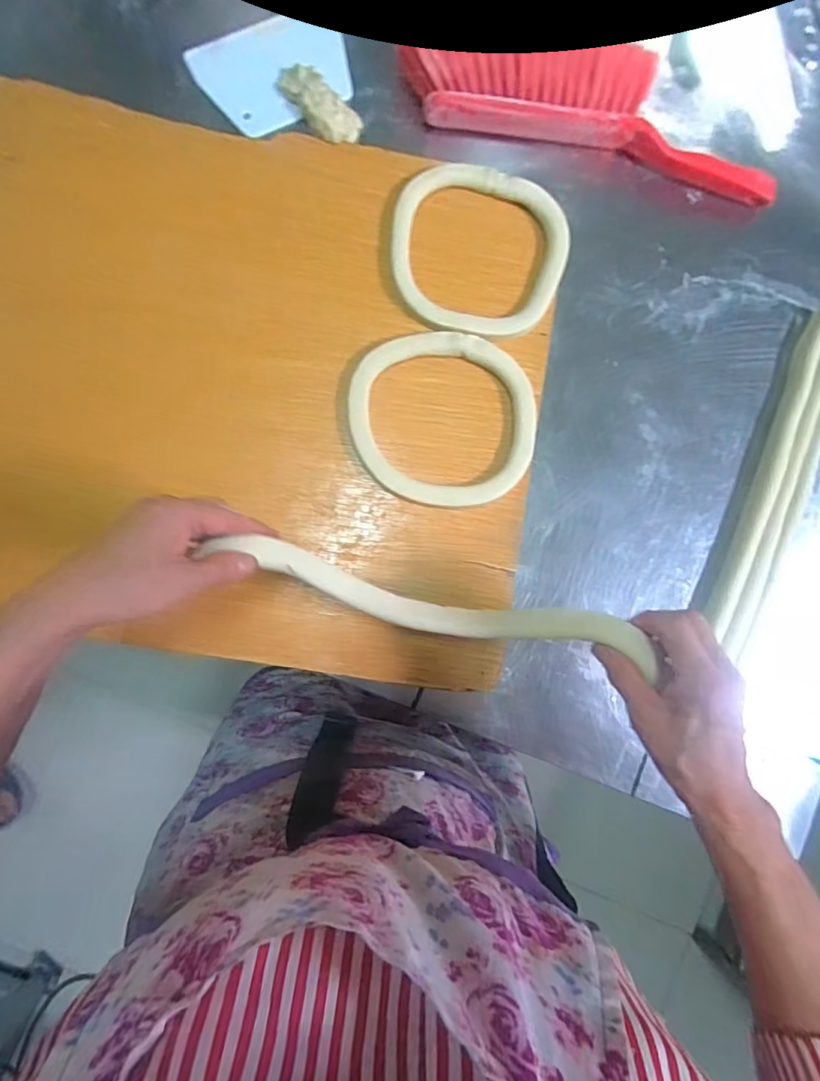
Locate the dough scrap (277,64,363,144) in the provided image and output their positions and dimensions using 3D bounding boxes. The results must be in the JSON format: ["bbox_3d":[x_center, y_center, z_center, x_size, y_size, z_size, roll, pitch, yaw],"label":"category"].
[{"bbox_3d":[-0.090,-0.427,0.512,0.087,0.022,0.047,42,84,-1],"label":"dough scrap"}]

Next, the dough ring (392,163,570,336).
[{"bbox_3d":[0.068,-0.284,0.512,0.167,0.021,0.154,0,86,-5],"label":"dough ring"}]

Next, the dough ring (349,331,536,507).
[{"bbox_3d":[0.032,-0.116,0.503,0.174,0.016,0.162,0,86,-5],"label":"dough ring"}]

